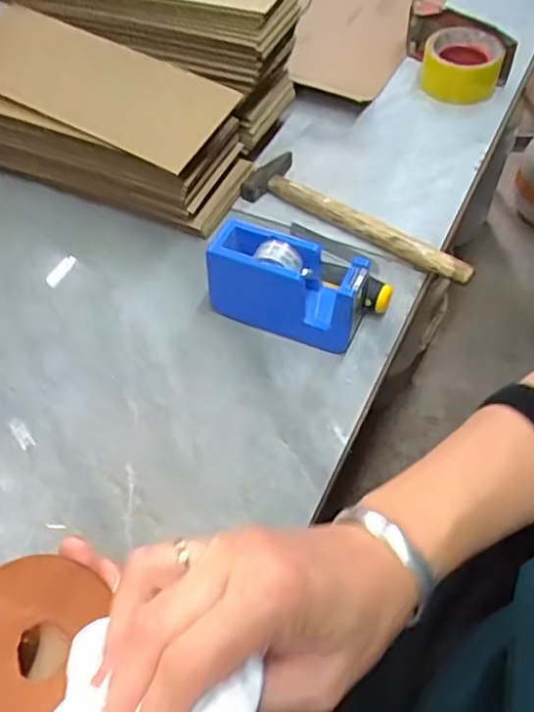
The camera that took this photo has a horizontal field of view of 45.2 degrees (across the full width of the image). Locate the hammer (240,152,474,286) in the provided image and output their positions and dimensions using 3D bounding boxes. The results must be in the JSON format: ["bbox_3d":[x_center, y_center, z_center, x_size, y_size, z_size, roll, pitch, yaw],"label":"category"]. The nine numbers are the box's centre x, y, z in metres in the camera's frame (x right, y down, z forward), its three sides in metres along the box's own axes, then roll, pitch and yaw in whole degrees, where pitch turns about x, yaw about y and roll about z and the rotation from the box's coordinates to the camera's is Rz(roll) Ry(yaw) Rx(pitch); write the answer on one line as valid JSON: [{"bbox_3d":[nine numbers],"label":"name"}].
[{"bbox_3d":[0.092,-0.139,0.632,0.242,0.027,0.066,26,58,18],"label":"hammer"}]

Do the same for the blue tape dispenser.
[{"bbox_3d":[0.020,-0.057,0.544,0.140,0.076,0.044,19,56,13],"label":"blue tape dispenser"}]

